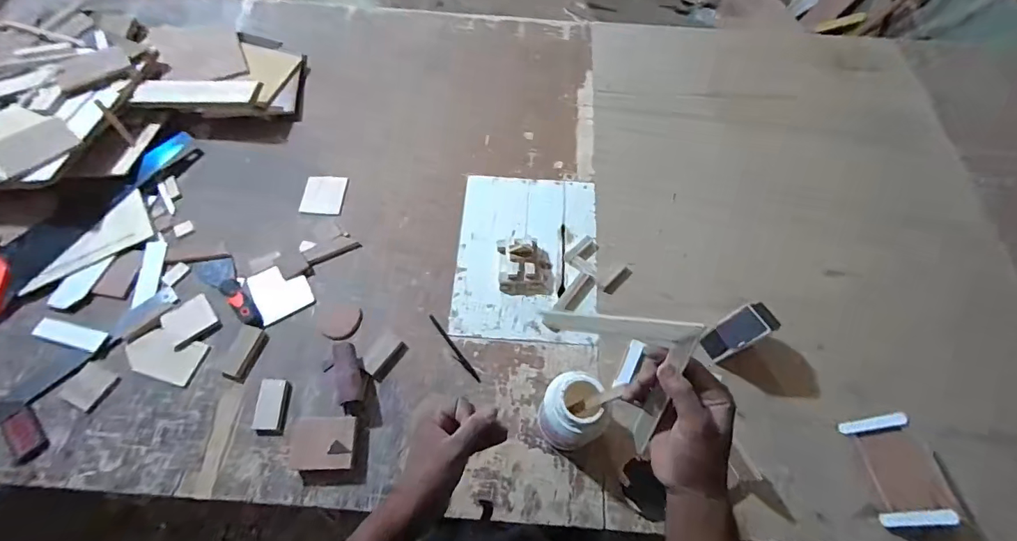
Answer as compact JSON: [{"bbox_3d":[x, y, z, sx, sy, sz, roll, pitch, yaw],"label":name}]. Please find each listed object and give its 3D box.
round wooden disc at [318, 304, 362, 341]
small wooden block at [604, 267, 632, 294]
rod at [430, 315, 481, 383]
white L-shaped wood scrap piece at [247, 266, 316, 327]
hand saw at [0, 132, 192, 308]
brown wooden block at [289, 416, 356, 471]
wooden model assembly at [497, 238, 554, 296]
[{"bbox_3d":[-0.308,0.093,0.809,0.074,0.008,0.070,0,63,-1],"label":"round wooden disc"},{"bbox_3d":[0.216,0.020,0.867,0.017,0.016,0.074,42,70,18],"label":"small wooden block"},{"bbox_3d":[-0.099,0.139,0.797,0.011,0.007,0.151,-35,69,-17],"label":"rod"},{"bbox_3d":[-0.423,0.036,0.829,0.094,0.014,0.110,-28,67,-14],"label":"white L-shaped wood scrap piece"},{"bbox_3d":[-0.859,-0.099,0.875,0.134,0.041,0.531,30,67,13],"label":"hand saw"},{"bbox_3d":[-0.292,0.270,0.695,0.095,0.024,0.077,0,63,-1],"label":"brown wooden block"},{"bbox_3d":[0.033,-0.014,0.848,0.107,0.061,0.110,-3,63,-2],"label":"wooden model assembly"}]

